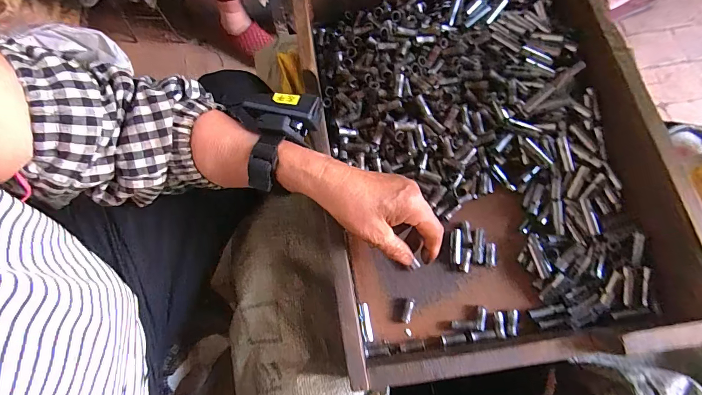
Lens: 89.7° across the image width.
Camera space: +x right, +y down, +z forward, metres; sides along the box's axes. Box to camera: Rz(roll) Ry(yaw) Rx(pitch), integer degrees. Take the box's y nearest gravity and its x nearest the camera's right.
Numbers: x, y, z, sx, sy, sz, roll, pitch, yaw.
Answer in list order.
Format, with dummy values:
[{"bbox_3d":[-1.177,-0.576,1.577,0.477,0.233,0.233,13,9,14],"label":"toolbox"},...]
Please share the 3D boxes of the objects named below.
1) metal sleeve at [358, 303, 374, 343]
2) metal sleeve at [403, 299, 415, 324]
[{"bbox_3d":[0.015,0.133,0.376,0.011,0.011,0.039,-8,69,-1],"label":"metal sleeve"},{"bbox_3d":[0.062,0.122,0.378,0.009,0.011,0.026,15,71,7],"label":"metal sleeve"}]

